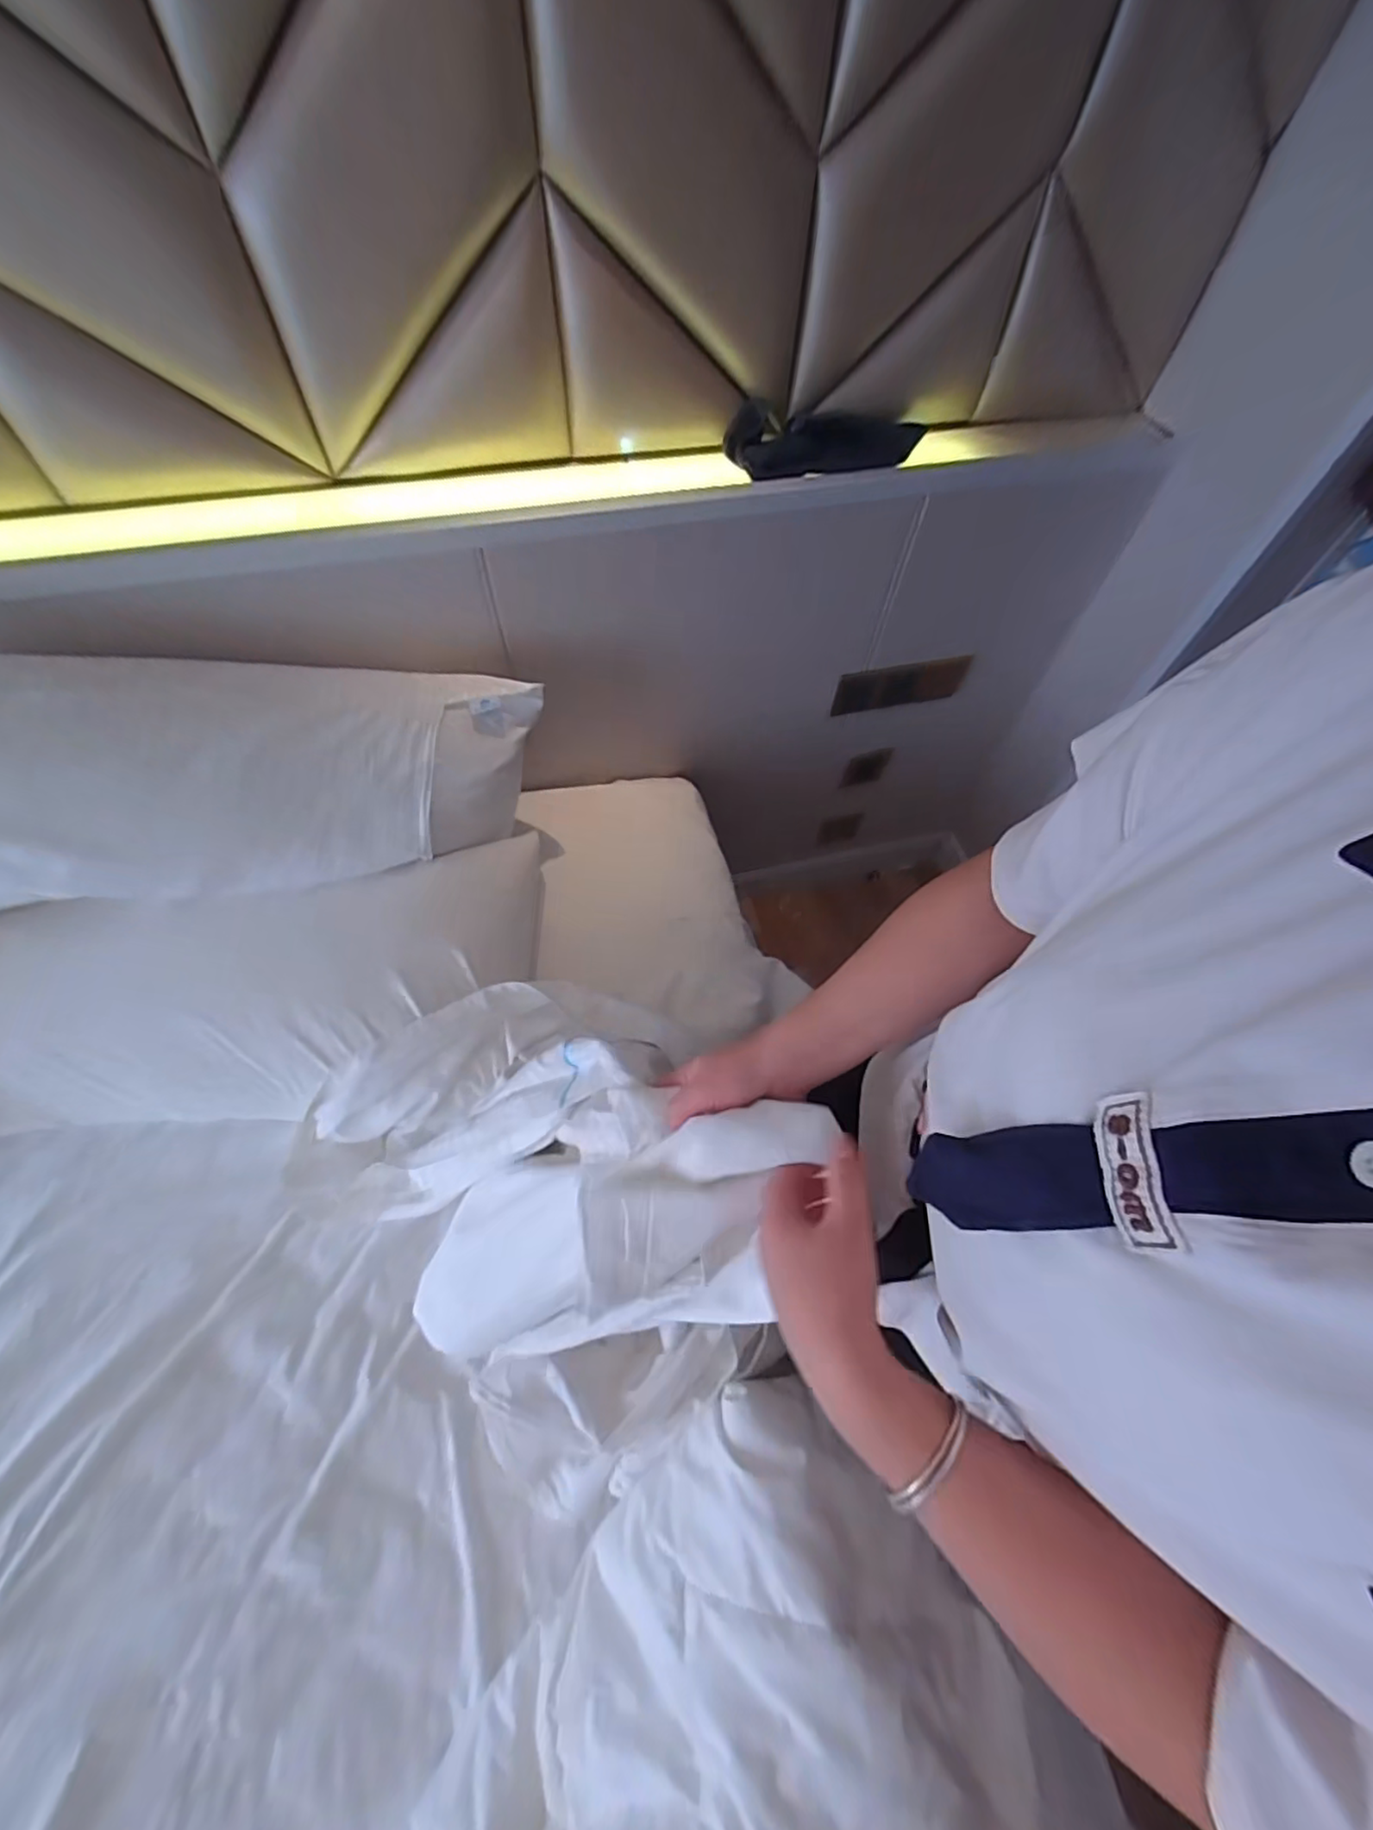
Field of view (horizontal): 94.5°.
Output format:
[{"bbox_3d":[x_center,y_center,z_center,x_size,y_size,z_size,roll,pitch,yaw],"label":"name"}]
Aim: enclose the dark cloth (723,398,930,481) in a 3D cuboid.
[{"bbox_3d":[0.195,-0.637,0.852,0.279,0.041,0.111,-3,60,-4],"label":"dark cloth"}]

